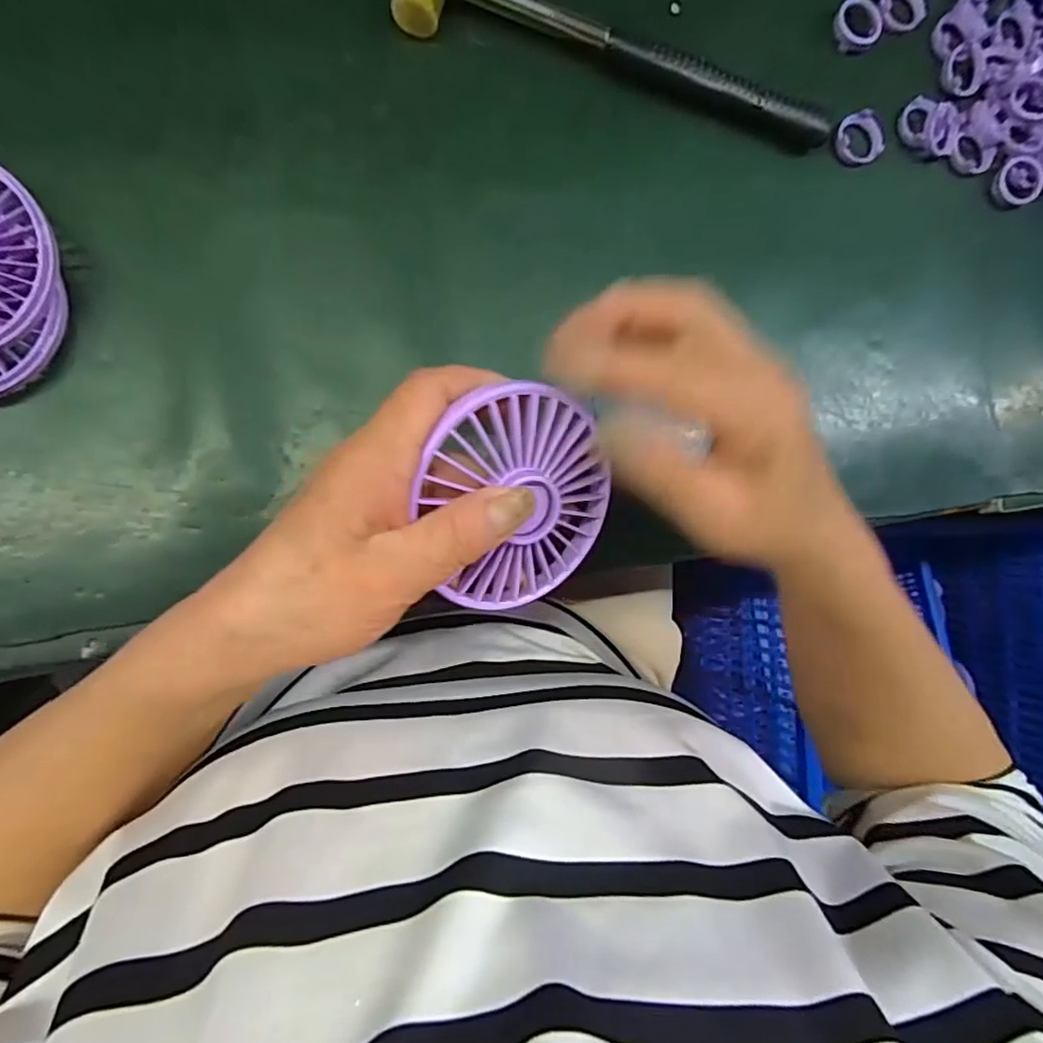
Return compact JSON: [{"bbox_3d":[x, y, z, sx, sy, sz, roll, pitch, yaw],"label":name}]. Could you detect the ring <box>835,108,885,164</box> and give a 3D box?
[{"bbox_3d":[0.196,-0.222,0.355,0.028,0.011,0.028,0,89,-9],"label":"ring"}]

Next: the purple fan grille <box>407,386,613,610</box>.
[{"bbox_3d":[0.000,-0.009,0.234,0.077,0.016,0.084,-13,116,-28],"label":"purple fan grille"}]

